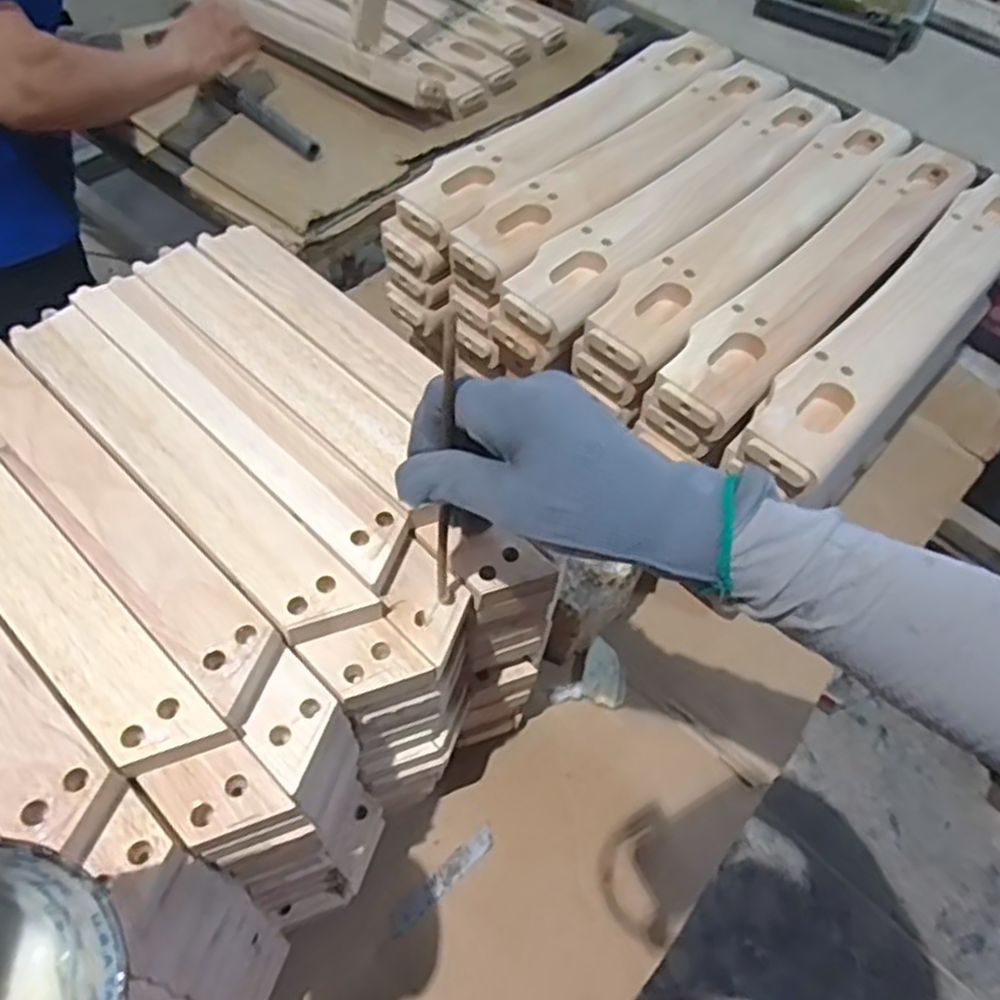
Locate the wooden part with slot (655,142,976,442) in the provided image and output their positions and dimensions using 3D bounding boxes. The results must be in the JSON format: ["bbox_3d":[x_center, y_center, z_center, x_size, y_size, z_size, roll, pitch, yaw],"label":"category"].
[{"bbox_3d":[0.295,-0.210,0.648,0.071,0.021,0.476,38,61,19],"label":"wooden part with slot"}]

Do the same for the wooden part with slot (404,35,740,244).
[{"bbox_3d":[0.093,-0.391,0.751,0.082,0.027,0.488,38,61,19],"label":"wooden part with slot"}]

